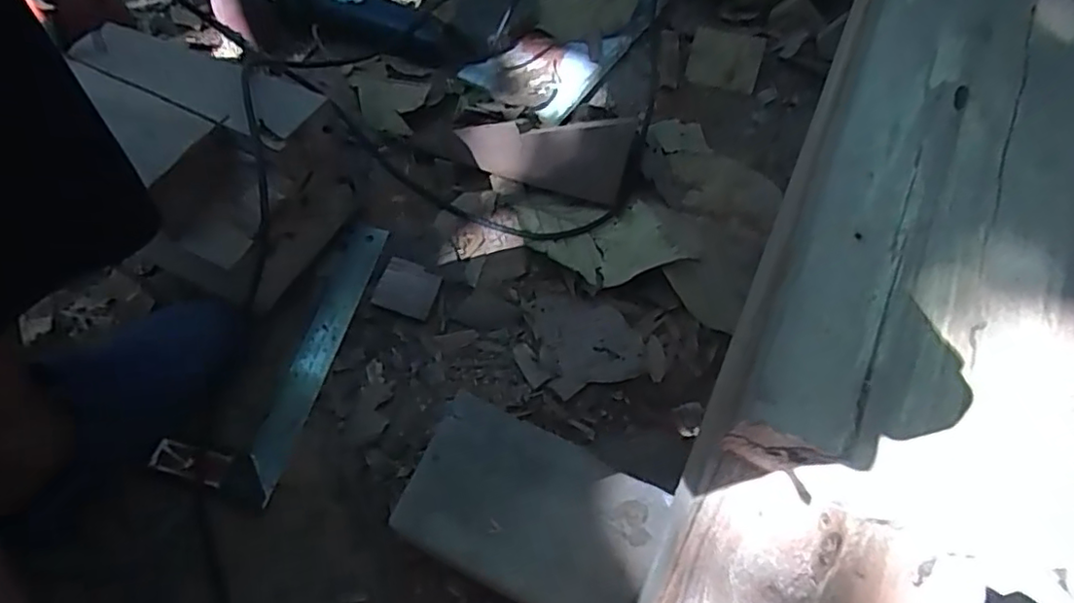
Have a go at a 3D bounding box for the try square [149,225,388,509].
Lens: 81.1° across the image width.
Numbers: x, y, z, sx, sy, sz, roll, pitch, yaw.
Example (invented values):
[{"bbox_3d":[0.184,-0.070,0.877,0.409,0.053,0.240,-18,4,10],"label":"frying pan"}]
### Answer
[{"bbox_3d":[-0.238,0.043,0.615,0.099,0.014,0.289,19,63,7],"label":"try square"}]

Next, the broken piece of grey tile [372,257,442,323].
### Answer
[{"bbox_3d":[-0.134,-0.013,0.652,0.059,0.011,0.055,16,63,5],"label":"broken piece of grey tile"}]

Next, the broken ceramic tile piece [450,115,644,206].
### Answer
[{"bbox_3d":[0.015,-0.156,0.713,0.191,0.091,0.017,-2,22,2],"label":"broken ceramic tile piece"}]

